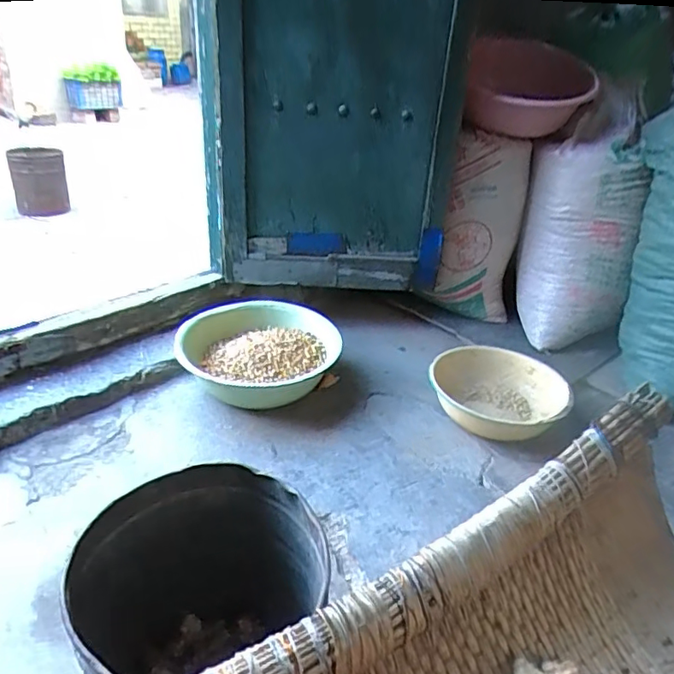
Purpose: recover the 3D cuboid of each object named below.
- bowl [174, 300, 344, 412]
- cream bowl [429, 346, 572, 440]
[{"bbox_3d":[-0.179,0.028,1.211,0.346,0.087,0.304,11,31,13],"label":"bowl"},{"bbox_3d":[0.346,0.111,1.199,0.240,0.081,0.241,2,30,-1],"label":"cream bowl"}]

